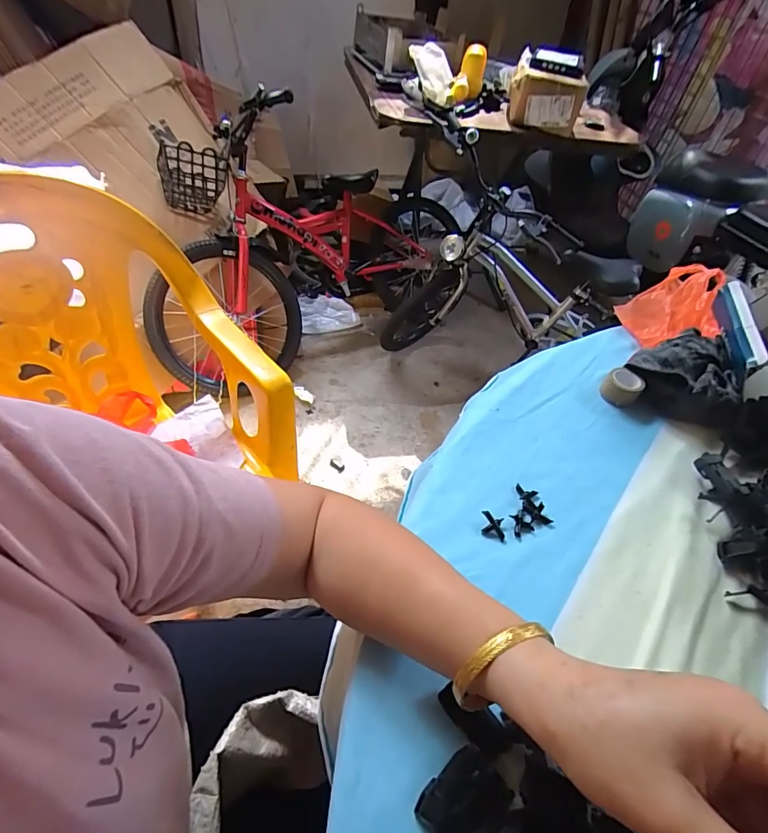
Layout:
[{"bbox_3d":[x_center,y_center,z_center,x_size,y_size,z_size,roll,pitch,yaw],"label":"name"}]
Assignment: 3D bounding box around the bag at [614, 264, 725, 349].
[{"bbox_3d":[0.378,-0.140,0.573,0.148,0.055,0.103,-24,56,-25],"label":"bag"}]

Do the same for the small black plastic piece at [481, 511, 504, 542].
[{"bbox_3d":[0.091,0.091,0.373,0.019,0.010,0.020,8,49,0],"label":"small black plastic piece"}]

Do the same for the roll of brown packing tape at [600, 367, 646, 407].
[{"bbox_3d":[0.256,-0.031,0.484,0.036,0.027,0.036,35,54,22],"label":"roll of brown packing tape"}]

